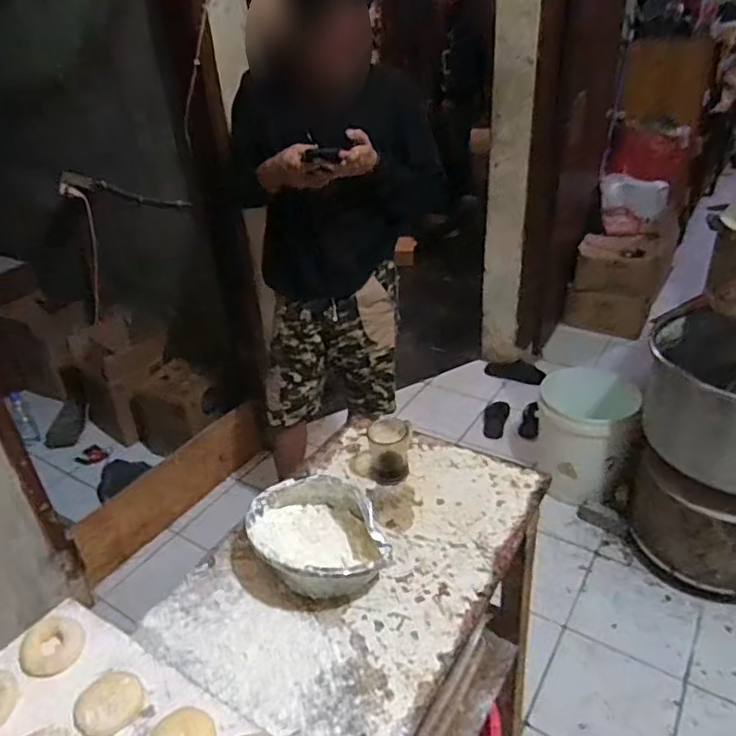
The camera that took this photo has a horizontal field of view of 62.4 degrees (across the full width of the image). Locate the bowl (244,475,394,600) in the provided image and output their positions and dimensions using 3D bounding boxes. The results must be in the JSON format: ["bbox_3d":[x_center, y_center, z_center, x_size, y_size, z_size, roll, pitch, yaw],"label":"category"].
[{"bbox_3d":[-0.070,0.241,0.855,0.171,0.082,0.191,-19,34,-19],"label":"bowl"}]

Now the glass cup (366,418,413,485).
[{"bbox_3d":[0.040,0.140,1.025,0.081,0.088,0.063,-5,32,1],"label":"glass cup"}]

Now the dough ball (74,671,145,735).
[{"bbox_3d":[-0.285,0.367,0.669,0.068,0.029,0.063,-5,32,3],"label":"dough ball"}]

